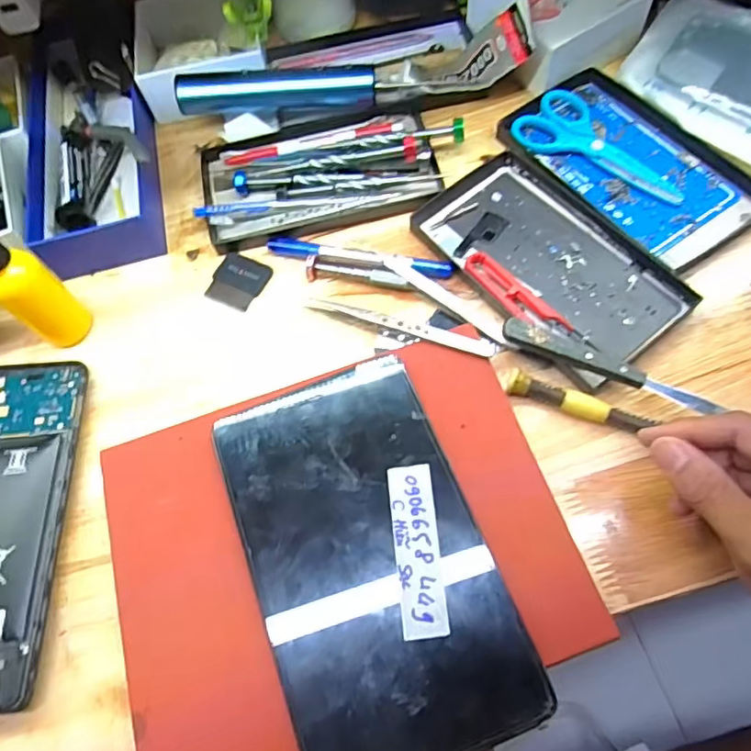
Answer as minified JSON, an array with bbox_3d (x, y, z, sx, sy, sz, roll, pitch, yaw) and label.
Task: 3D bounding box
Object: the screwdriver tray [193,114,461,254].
[{"bbox_3d":[-0.035,-0.160,0.428,0.200,0.032,0.102,-12,65,0],"label":"screwdriver tray"}]

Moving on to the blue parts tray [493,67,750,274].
[{"bbox_3d":[0.185,-0.157,0.410,0.101,0.016,0.176,-35,67,-10],"label":"blue parts tray"}]

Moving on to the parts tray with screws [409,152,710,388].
[{"bbox_3d":[0.113,-0.077,0.386,0.114,0.018,0.177,-39,68,-12],"label":"parts tray with screws"}]

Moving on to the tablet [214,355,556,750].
[{"bbox_3d":[-0.005,0.095,0.304,0.120,0.014,0.207,-22,65,-4],"label":"tablet"}]

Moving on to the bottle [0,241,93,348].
[{"bbox_3d":[-0.220,-0.058,0.347,0.030,0.123,0.036,-23,66,-5],"label":"bottle"}]

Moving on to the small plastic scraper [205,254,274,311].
[{"bbox_3d":[-0.098,-0.068,0.404,0.039,0.005,0.040,20,69,14],"label":"small plastic scraper"}]

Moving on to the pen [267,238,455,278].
[{"bbox_3d":[-0.012,-0.083,0.389,0.131,0.009,0.015,12,67,11],"label":"pen"}]

